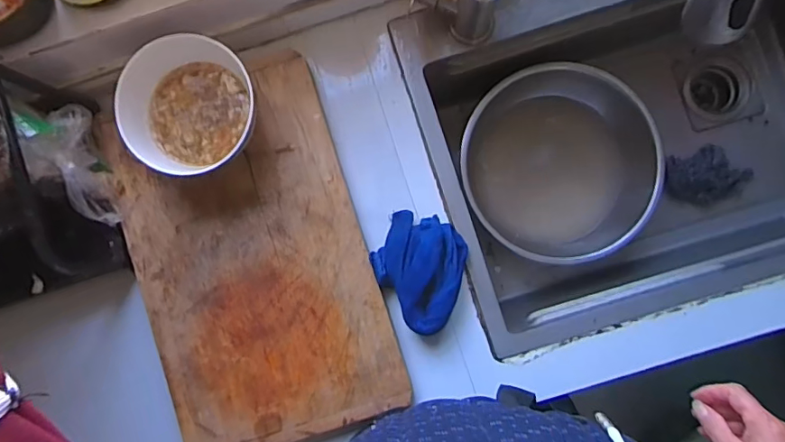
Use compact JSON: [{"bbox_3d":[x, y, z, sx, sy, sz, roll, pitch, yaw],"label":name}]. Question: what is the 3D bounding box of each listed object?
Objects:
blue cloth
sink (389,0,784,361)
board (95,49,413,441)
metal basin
[{"bbox_3d":[0.030,0.060,0.601,0.108,0.055,0.131,20,89,3],"label":"blue cloth"},{"bbox_3d":[0.374,-0.128,0.722,0.632,0.227,0.441,-19,87,1],"label":"sink"},{"bbox_3d":[-0.170,0.048,0.612,0.271,0.020,0.435,-18,87,1],"label":"board"},{"bbox_3d":[0.244,-0.081,0.766,0.273,0.116,0.269,0,88,2],"label":"metal basin"}]

